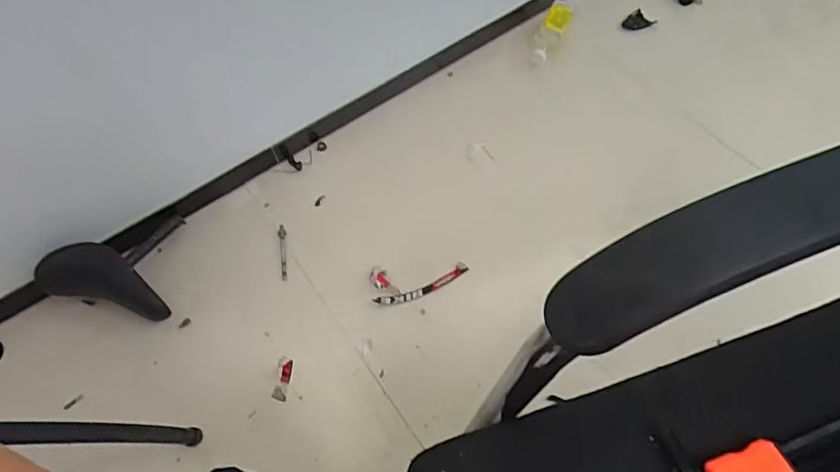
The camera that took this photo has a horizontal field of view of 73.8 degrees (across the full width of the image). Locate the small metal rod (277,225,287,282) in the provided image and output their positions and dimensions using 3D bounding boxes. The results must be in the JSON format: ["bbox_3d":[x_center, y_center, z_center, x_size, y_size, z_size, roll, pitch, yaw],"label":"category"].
[{"bbox_3d":[-0.253,0.030,1.028,0.016,0.018,0.113,-7,60,0],"label":"small metal rod"}]

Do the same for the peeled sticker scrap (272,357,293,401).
[{"bbox_3d":[-0.226,0.234,0.917,0.023,0.012,0.067,4,61,7],"label":"peeled sticker scrap"}]

